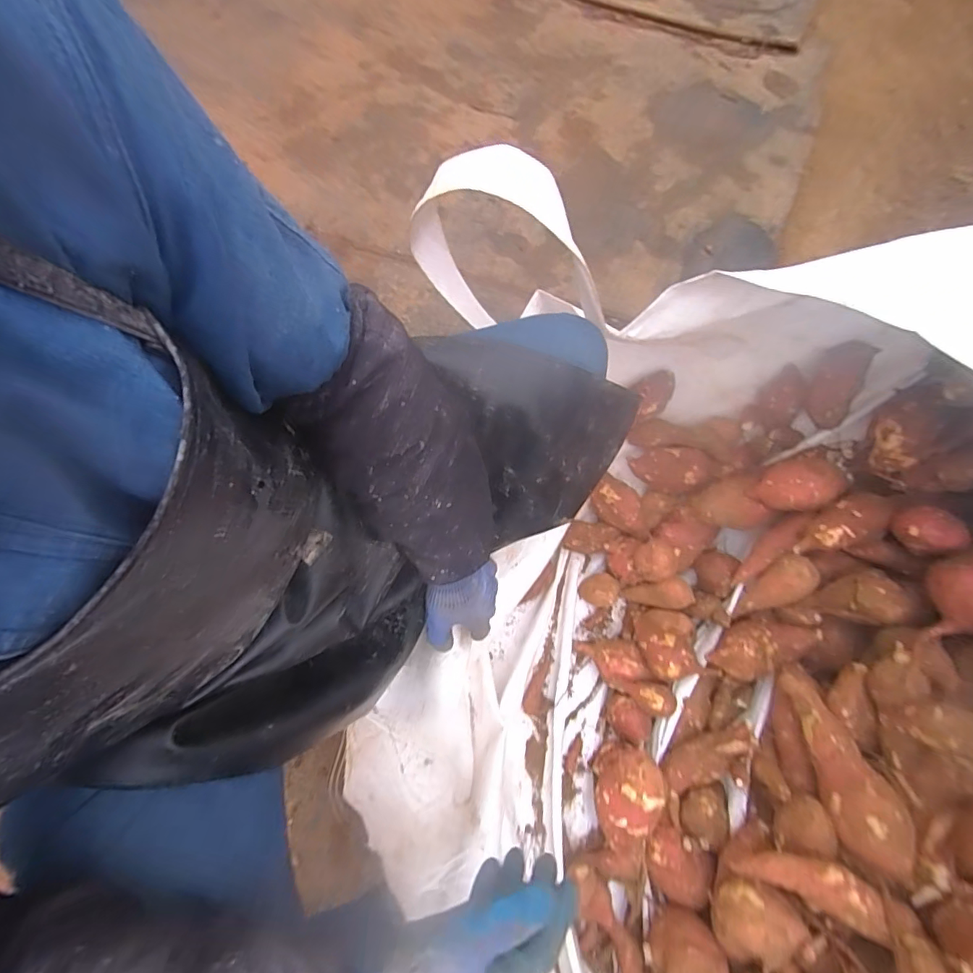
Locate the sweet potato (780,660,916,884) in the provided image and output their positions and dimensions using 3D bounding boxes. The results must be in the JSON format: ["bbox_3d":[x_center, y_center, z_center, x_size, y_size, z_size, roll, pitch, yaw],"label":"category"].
[{"bbox_3d":[0.421,0.332,0.578,0.062,0.062,0.215,-8,51,-2],"label":"sweet potato"}]

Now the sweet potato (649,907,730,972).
[{"bbox_3d":[0.256,0.594,0.610,0.083,0.071,0.073,-34,73,-11],"label":"sweet potato"}]

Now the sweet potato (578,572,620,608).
[{"bbox_3d":[0.197,0.176,0.836,0.059,0.043,0.057,0,70,1],"label":"sweet potato"}]

